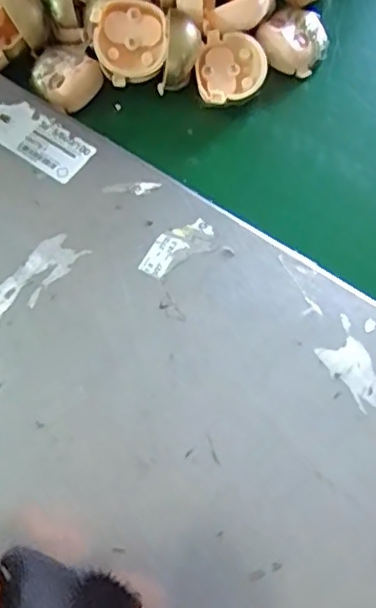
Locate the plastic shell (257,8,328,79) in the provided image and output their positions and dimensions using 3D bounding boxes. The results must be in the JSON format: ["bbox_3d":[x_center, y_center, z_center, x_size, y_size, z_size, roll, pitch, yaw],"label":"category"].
[{"bbox_3d":[0.072,-0.183,0.424,0.048,0.023,0.047,3,72,-8],"label":"plastic shell"}]

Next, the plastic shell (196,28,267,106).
[{"bbox_3d":[0.029,-0.155,0.410,0.043,0.025,0.048,10,70,6],"label":"plastic shell"}]

